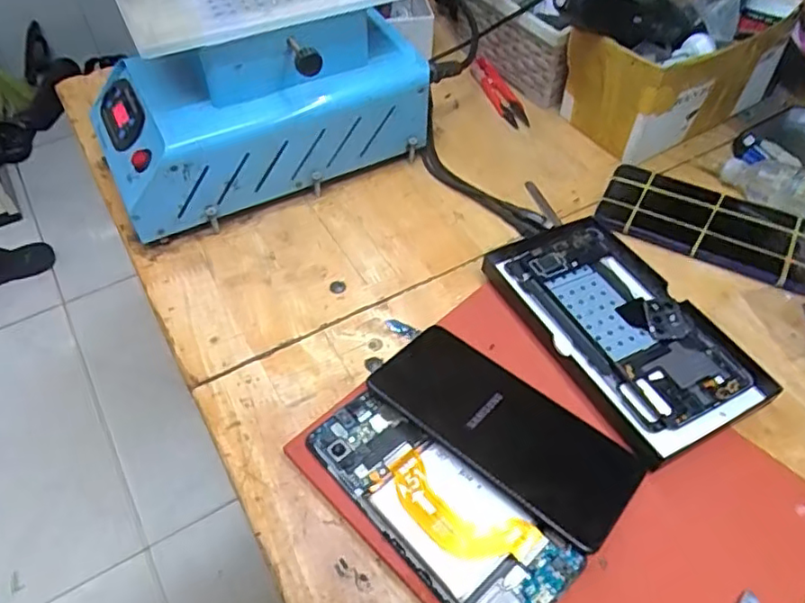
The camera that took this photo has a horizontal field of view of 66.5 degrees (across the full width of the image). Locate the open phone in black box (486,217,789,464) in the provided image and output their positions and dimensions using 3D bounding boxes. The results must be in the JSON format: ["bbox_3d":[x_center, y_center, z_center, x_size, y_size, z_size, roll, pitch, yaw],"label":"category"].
[{"bbox_3d":[0.142,0.015,0.405,0.110,0.016,0.177,-26,56,-17],"label":"open phone in black box"}]

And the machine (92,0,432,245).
[{"bbox_3d":[-0.112,-0.163,0.478,0.245,0.145,0.137,-19,54,-13],"label":"machine"}]

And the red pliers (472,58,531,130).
[{"bbox_3d":[0.093,-0.197,0.578,0.024,0.018,0.093,-17,54,-11],"label":"red pliers"}]

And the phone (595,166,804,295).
[{"bbox_3d":[0.233,-0.057,0.467,0.158,0.009,0.076,22,56,17],"label":"phone"}]

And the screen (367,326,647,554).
[{"bbox_3d":[0.058,0.074,0.361,0.156,0.012,0.063,34,61,24],"label":"screen"}]

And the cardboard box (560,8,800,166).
[{"bbox_3d":[0.239,-0.203,0.530,0.169,0.086,0.105,-27,57,-18],"label":"cardboard box"}]

